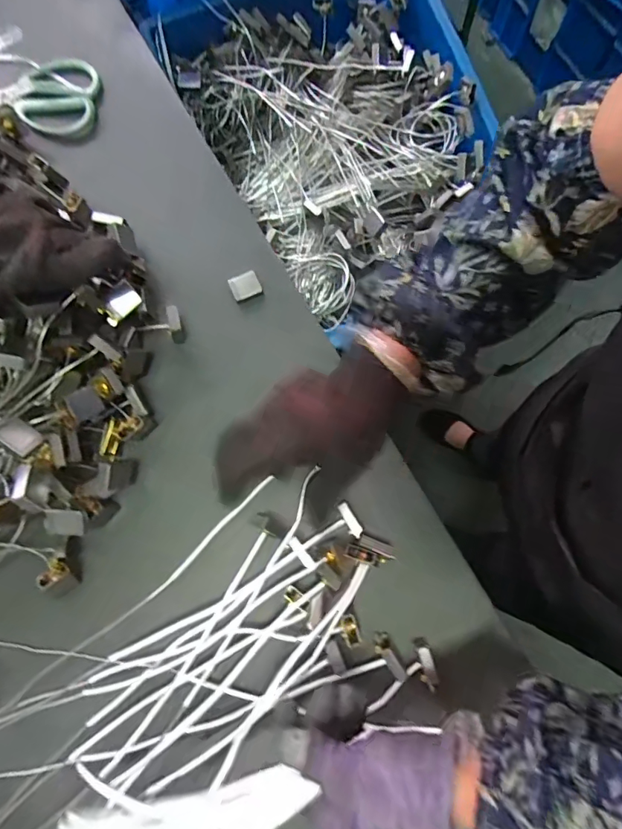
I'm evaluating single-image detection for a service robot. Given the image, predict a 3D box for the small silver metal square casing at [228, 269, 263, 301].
[{"bbox_3d":[-0.072,-0.141,0.518,0.031,0.008,0.029,-24,81,-4],"label":"small silver metal square casing"}]

